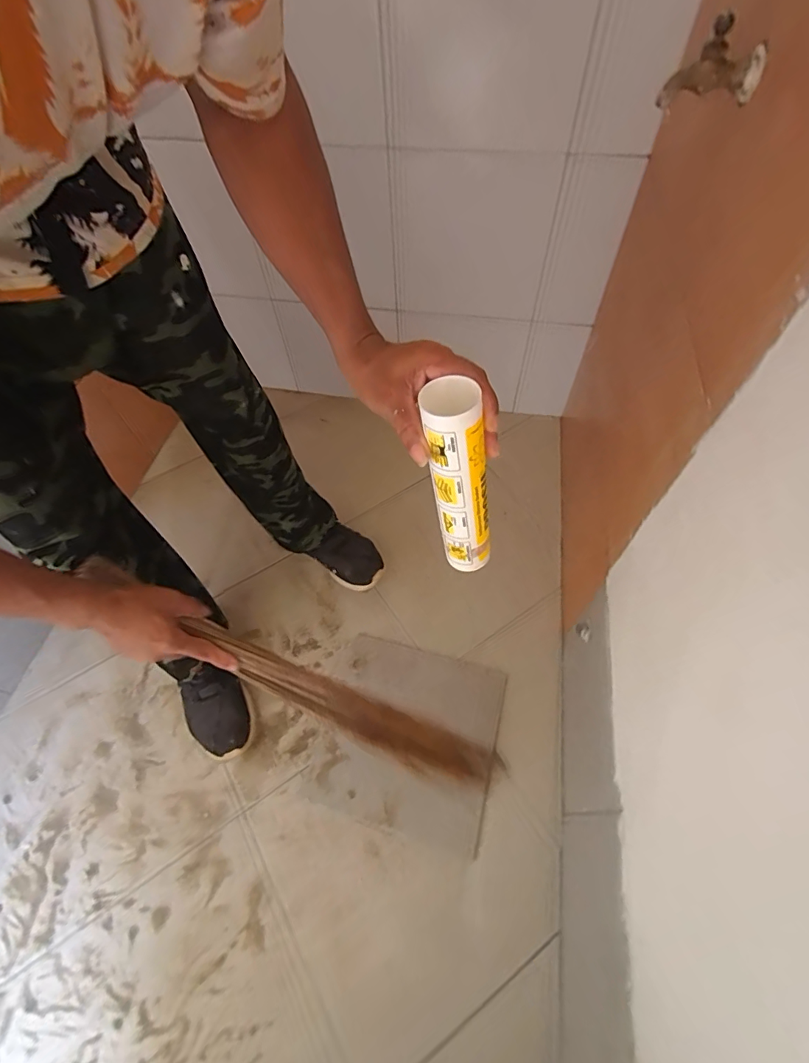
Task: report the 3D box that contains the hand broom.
[{"bbox_3d":[-0.065,0.261,0.663,0.504,0.050,0.072,35,59,-22],"label":"hand broom"}]

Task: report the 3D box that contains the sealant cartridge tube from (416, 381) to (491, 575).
[{"bbox_3d":[0.053,-0.039,0.445,0.049,0.224,0.049,-7,50,8],"label":"sealant cartridge tube"}]

